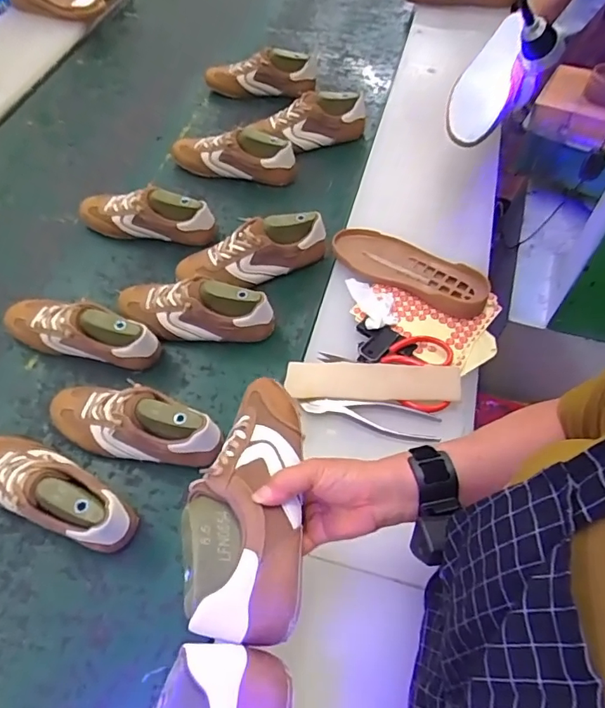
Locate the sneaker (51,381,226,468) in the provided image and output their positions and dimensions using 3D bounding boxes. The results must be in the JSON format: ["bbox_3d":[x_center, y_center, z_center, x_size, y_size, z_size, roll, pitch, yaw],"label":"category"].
[{"bbox_3d":[-0.234,0.092,0.689,0.255,0.093,0.082,12,56,8],"label":"sneaker"}]

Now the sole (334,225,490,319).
[{"bbox_3d":[0.166,-0.138,0.782,0.253,0.032,0.089,28,60,18],"label":"sole"}]

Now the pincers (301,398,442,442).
[{"bbox_3d":[0.091,0.079,0.662,0.177,0.010,0.045,14,57,10],"label":"pincers"}]

